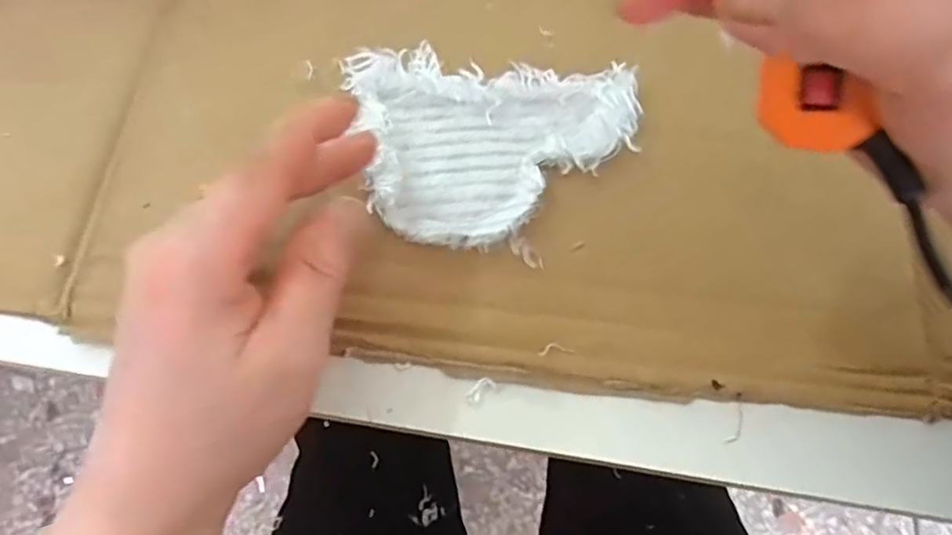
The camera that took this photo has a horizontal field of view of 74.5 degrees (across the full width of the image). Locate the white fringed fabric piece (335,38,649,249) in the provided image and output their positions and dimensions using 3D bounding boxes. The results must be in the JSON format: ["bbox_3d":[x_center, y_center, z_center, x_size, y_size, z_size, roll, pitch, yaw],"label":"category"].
[{"bbox_3d":[0.012,-0.060,0.274,0.122,0.012,0.094,-12,71,-6],"label":"white fringed fabric piece"}]

